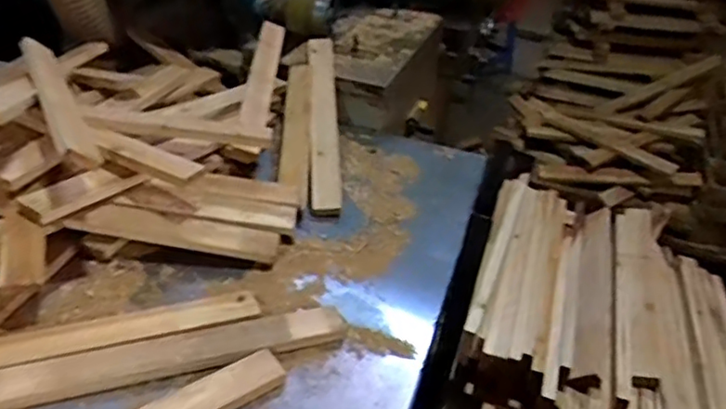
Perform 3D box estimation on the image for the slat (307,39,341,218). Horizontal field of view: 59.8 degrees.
[{"bbox_3d":[-0.082,-0.180,1.302,0.055,0.031,0.531,1,47,-7],"label":"slat"}]

